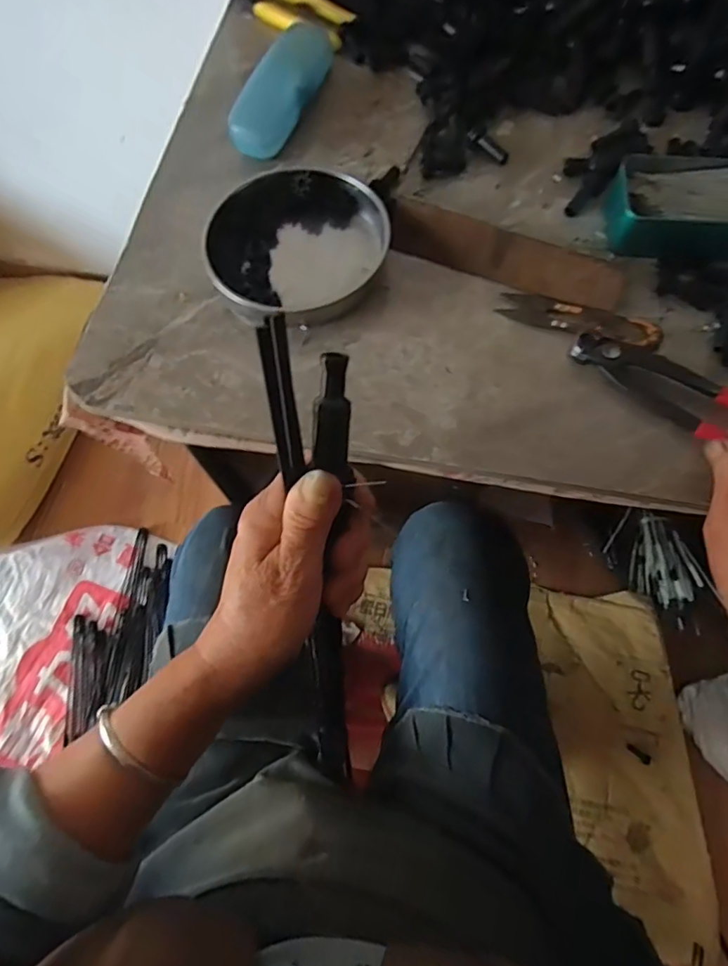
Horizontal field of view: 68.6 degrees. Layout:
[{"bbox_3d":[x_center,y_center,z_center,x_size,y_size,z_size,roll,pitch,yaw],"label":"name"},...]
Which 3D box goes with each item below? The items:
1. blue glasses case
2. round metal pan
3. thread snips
[{"bbox_3d":[-0.071,-0.352,0.481,0.045,0.037,0.153,17,71,8],"label":"blue glasses case"},{"bbox_3d":[-0.051,-0.188,0.418,0.135,0.028,0.127,-1,70,2],"label":"round metal pan"},{"bbox_3d":[0.160,-0.121,0.393,0.113,0.010,0.031,17,71,8],"label":"thread snips"}]

